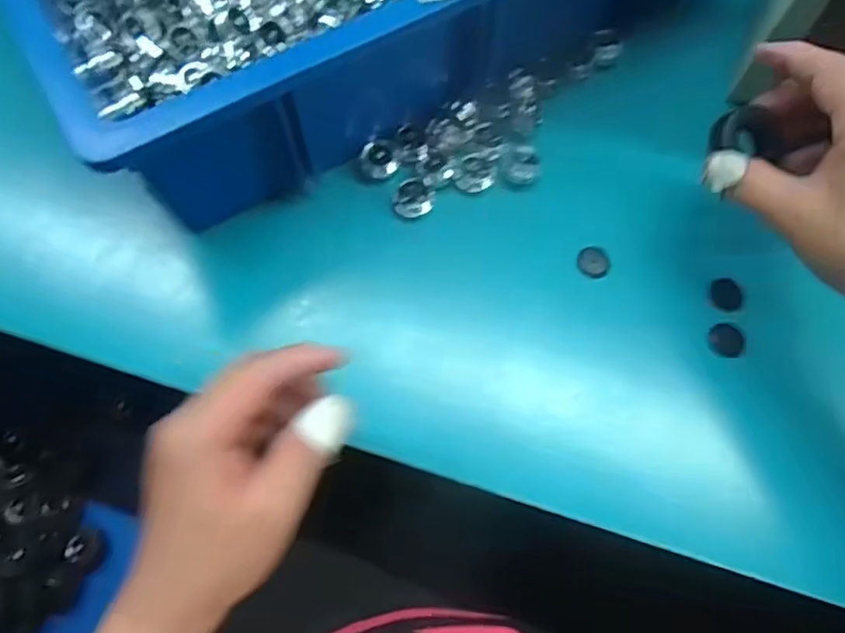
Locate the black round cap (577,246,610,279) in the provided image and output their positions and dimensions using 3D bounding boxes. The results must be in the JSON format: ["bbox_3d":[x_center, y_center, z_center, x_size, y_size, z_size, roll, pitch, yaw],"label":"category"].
[{"bbox_3d":[0.107,-0.034,0.379,0.020,0.004,0.020,-1,71,2],"label":"black round cap"}]

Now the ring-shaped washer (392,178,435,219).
[{"bbox_3d":[-0.006,-0.075,0.388,0.023,0.011,0.025,-1,71,2],"label":"ring-shaped washer"}]

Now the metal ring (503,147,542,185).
[{"bbox_3d":[0.065,-0.096,0.389,0.021,0.013,0.025,19,72,8],"label":"metal ring"}]

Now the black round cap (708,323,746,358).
[{"bbox_3d":[0.180,0.014,0.357,0.021,0.005,0.020,-1,71,2],"label":"black round cap"}]

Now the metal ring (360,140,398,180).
[{"bbox_3d":[-0.028,-0.100,0.387,0.023,0.011,0.021,-1,71,2],"label":"metal ring"}]

